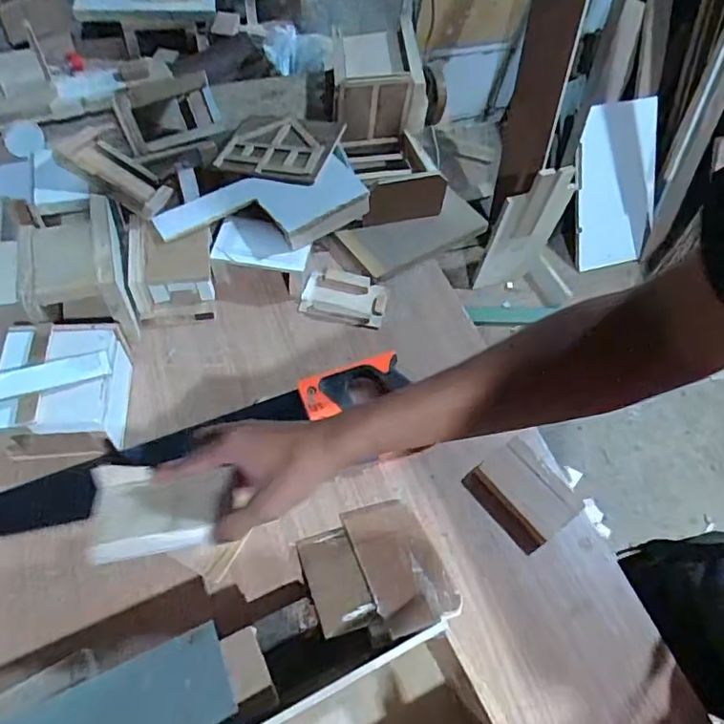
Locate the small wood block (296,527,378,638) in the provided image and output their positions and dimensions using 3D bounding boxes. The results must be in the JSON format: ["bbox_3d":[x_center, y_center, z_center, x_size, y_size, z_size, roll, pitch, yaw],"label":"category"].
[{"bbox_3d":[-0.025,0.199,0.503,0.051,0.015,0.105,-15,32,-14],"label":"small wood block"}]

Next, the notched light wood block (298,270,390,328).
[{"bbox_3d":[-0.023,-0.083,0.703,0.108,0.016,0.069,11,56,3],"label":"notched light wood block"}]

